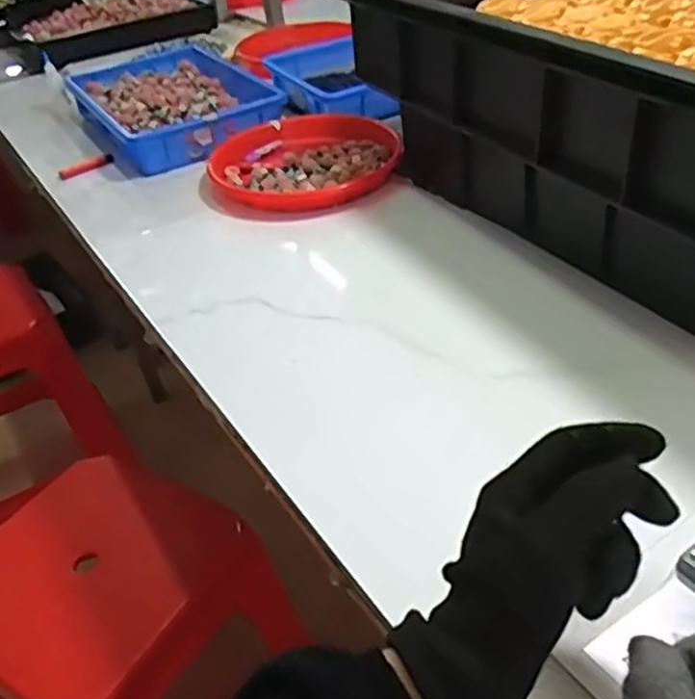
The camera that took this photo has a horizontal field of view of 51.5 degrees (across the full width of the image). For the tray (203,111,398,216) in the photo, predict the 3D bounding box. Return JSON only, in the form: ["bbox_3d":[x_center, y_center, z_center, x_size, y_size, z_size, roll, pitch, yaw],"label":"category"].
[{"bbox_3d":[-0.060,-0.256,0.973,0.250,0.033,0.248,-5,38,4],"label":"tray"}]

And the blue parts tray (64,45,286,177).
[{"bbox_3d":[-0.283,-0.399,1.160,0.269,0.056,0.419,-21,39,-17],"label":"blue parts tray"}]

